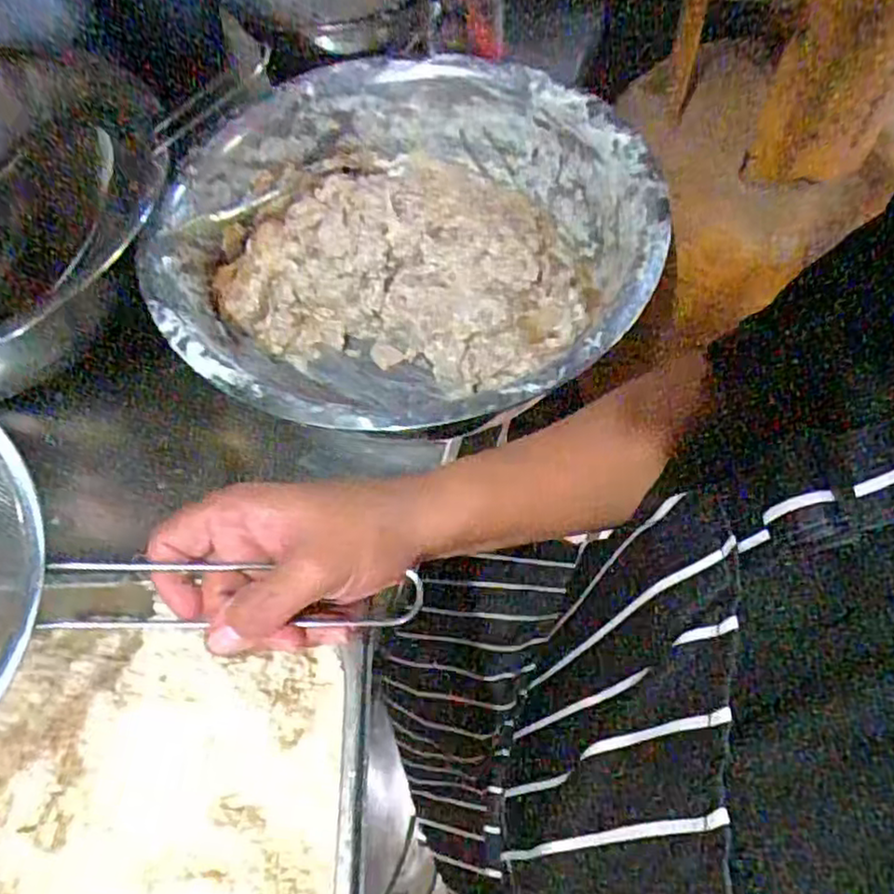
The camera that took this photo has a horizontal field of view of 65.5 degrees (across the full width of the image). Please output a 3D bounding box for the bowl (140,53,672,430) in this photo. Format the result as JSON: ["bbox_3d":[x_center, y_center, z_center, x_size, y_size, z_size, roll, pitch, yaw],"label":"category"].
[{"bbox_3d":[-0.026,-0.135,0.520,0.332,0.114,0.335,-1,60,2],"label":"bowl"}]

